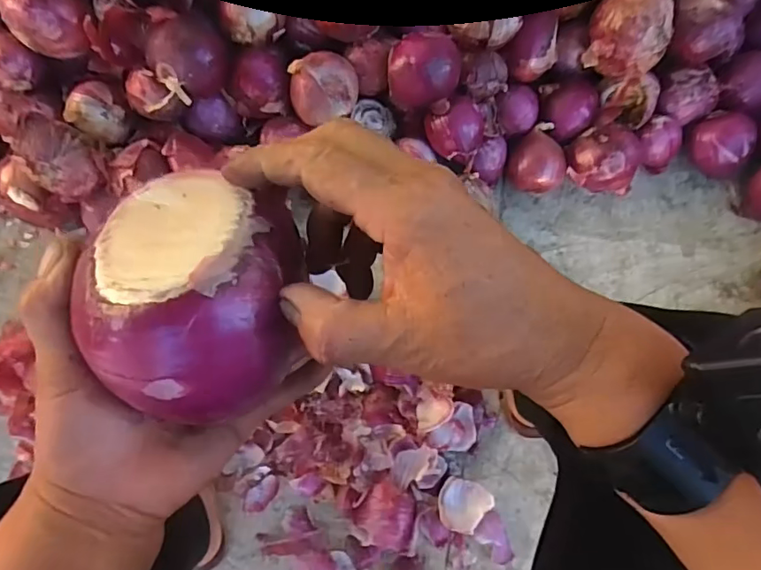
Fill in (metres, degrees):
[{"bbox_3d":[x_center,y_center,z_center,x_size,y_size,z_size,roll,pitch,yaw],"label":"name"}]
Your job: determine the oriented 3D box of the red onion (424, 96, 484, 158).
[{"bbox_3d":[0.100,-0.203,0.670,0.074,0.051,0.068,0,82,-1],"label":"red onion"}]

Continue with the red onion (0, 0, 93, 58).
[{"bbox_3d":[-0.378,-0.302,0.589,0.100,0.083,0.065,7,82,0],"label":"red onion"}]

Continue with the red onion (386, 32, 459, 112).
[{"bbox_3d":[0.052,-0.254,0.616,0.086,0.067,0.071,-2,82,-1],"label":"red onion"}]

